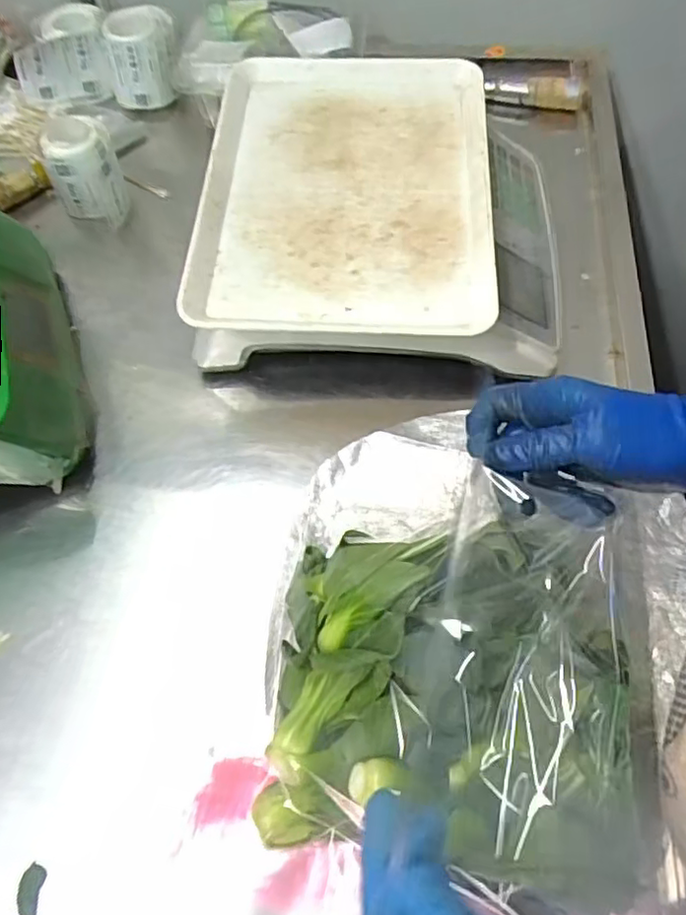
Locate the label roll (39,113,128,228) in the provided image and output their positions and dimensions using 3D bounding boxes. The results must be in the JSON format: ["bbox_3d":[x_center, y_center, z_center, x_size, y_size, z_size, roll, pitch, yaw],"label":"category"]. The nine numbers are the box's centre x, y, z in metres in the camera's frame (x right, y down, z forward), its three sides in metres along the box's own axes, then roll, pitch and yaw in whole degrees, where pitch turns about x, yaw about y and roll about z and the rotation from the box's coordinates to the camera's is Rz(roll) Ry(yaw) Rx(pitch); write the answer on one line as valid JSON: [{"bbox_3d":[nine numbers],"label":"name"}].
[{"bbox_3d":[-0.225,-0.249,0.557,0.057,0.079,0.060,0,63,-1],"label":"label roll"}]

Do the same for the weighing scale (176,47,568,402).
[{"bbox_3d":[0.032,-0.164,0.488,0.272,0.097,0.278,6,63,2],"label":"weighing scale"}]

